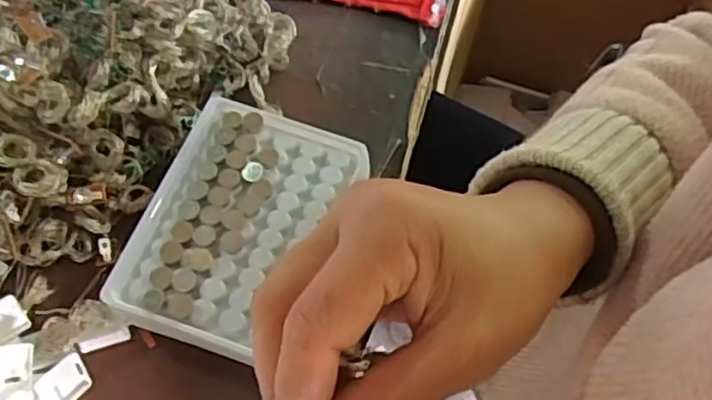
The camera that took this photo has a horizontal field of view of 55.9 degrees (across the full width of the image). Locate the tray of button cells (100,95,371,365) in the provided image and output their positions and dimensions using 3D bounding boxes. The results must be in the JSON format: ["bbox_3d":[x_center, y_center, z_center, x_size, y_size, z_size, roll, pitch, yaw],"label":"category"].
[{"bbox_3d":[-0.063,0.010,0.350,0.095,0.013,0.132,20,63,6],"label":"tray of button cells"}]

